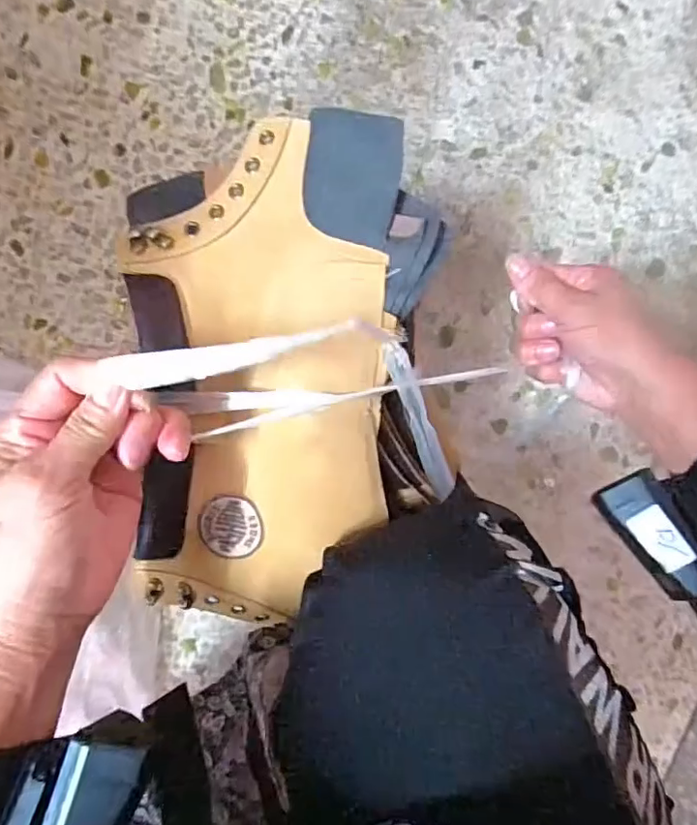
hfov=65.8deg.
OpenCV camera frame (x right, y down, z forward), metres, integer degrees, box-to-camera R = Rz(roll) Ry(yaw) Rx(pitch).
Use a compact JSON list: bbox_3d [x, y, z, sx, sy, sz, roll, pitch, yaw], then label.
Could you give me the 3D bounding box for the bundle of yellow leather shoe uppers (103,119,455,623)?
[{"bbox_3d":[-0.036,-0.021,0.301,0.180,0.057,0.269,-7,93,-6],"label":"bundle of yellow leather shoe uppers"}]

